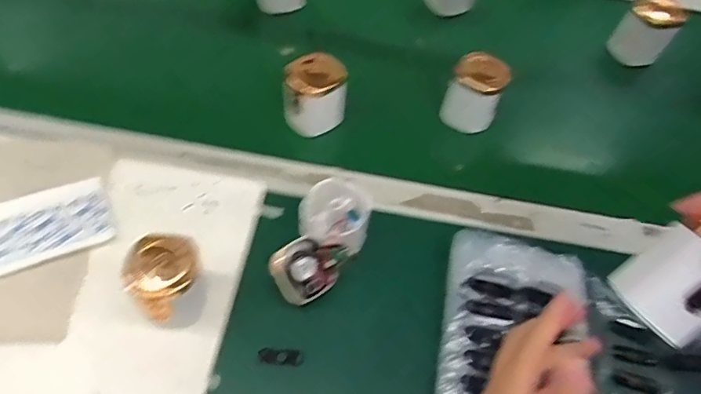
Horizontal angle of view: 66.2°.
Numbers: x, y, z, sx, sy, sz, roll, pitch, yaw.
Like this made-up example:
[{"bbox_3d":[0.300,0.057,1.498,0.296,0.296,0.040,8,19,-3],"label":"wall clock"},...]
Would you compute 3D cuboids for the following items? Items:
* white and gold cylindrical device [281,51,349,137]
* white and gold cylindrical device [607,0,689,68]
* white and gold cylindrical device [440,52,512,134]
[{"bbox_3d":[-0.040,-0.120,0.604,0.067,0.064,0.075,0,57,-5],"label":"white and gold cylindrical device"},{"bbox_3d":[0.396,-0.224,0.716,0.063,0.070,0.057,40,62,19],"label":"white and gold cylindrical device"},{"bbox_3d":[0.144,-0.122,0.622,0.060,0.066,0.065,2,57,-3],"label":"white and gold cylindrical device"}]

